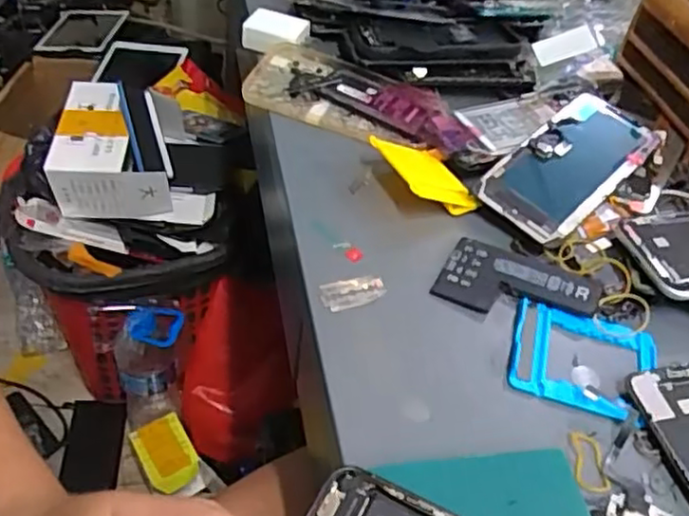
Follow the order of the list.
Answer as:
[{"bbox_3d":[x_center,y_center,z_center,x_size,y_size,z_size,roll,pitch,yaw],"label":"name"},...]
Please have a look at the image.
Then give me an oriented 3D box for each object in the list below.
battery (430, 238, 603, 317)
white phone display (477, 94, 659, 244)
[{"bbox_3d":[0.110,0.017,0.428,0.095,0.004,0.056,22,46,12],"label":"battery"},{"bbox_3d":[0.167,-0.070,0.499,0.152,0.010,0.068,-38,68,-23],"label":"white phone display"}]

